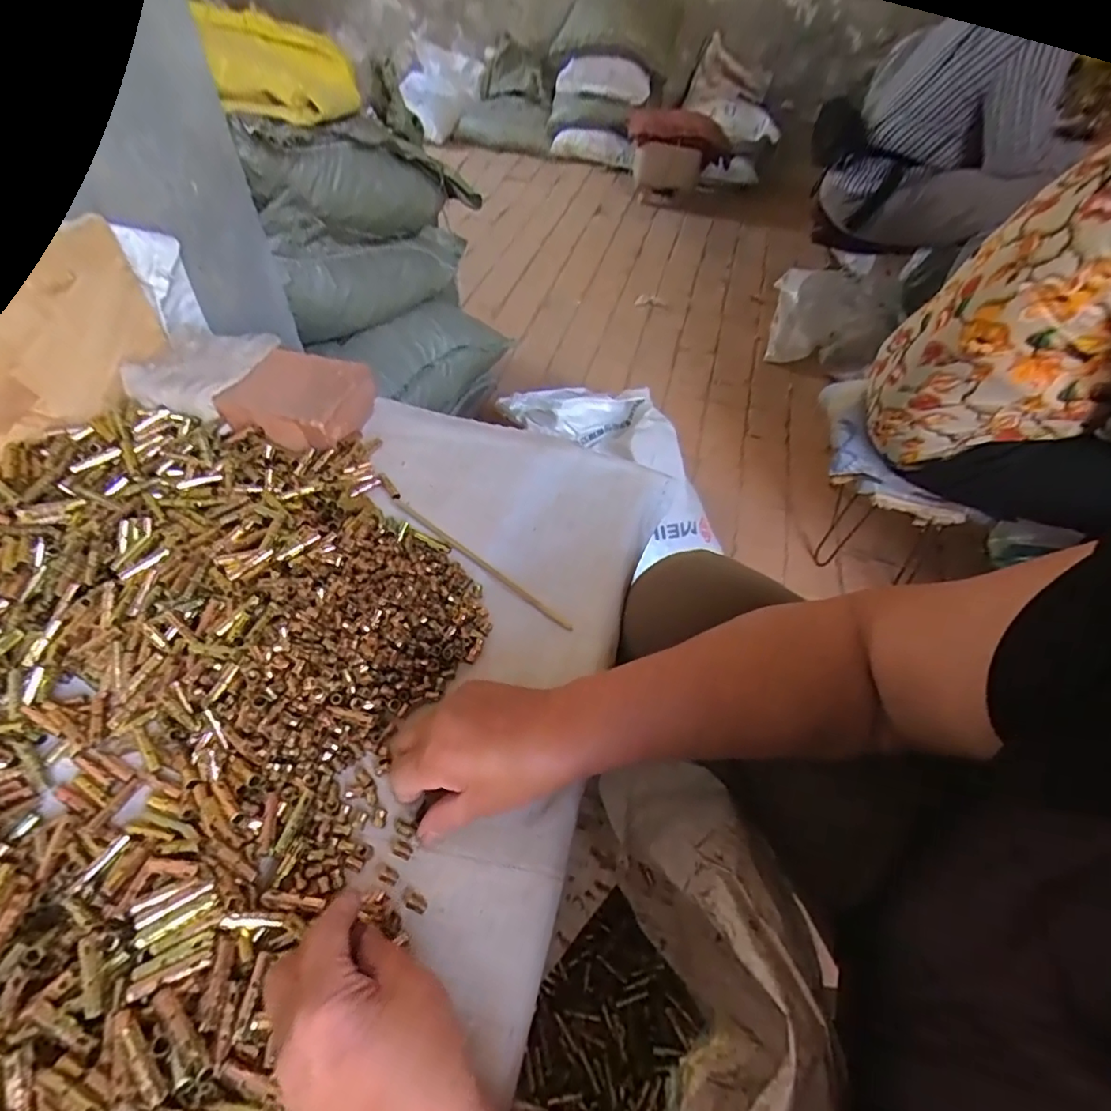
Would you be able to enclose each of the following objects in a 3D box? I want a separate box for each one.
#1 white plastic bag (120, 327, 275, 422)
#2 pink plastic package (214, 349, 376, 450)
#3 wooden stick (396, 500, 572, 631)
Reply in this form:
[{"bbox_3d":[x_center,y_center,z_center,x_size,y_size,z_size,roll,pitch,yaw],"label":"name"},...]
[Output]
[{"bbox_3d":[-0.384,-0.210,0.600,0.110,0.013,0.133,17,54,8],"label":"white plastic bag"},{"bbox_3d":[-0.276,-0.171,0.606,0.120,0.043,0.117,16,53,7],"label":"pink plastic package"},{"bbox_3d":[-0.072,0.005,0.516,0.216,0.004,0.008,34,58,19],"label":"wooden stick"}]

